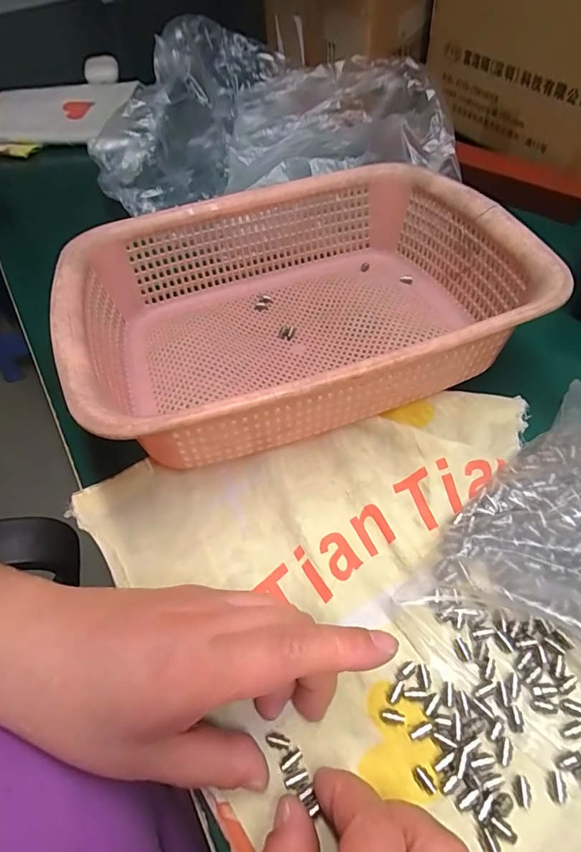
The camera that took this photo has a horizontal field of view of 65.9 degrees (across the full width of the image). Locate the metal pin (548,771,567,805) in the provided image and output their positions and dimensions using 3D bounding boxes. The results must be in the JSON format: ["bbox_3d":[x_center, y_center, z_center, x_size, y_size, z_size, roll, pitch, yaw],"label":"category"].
[{"bbox_3d":[0.109,0.147,0.182,0.005,0.004,0.010,8,55,11],"label":"metal pin"}]

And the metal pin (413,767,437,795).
[{"bbox_3d":[0.056,0.147,0.186,0.006,0.004,0.010,-40,61,-22],"label":"metal pin"}]

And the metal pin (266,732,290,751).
[{"bbox_3d":[-0.005,0.139,0.197,0.010,0.004,0.005,11,56,13],"label":"metal pin"}]

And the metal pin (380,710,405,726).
[{"bbox_3d":[0.046,0.130,0.200,0.011,0.004,0.005,7,55,10],"label":"metal pin"}]

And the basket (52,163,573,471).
[{"bbox_3d":[0.004,-0.087,0.313,0.287,0.082,0.215,-18,55,-8],"label":"basket"}]

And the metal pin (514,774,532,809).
[{"bbox_3d":[0.095,0.149,0.181,0.005,0.004,0.010,-2,54,3],"label":"metal pin"}]

